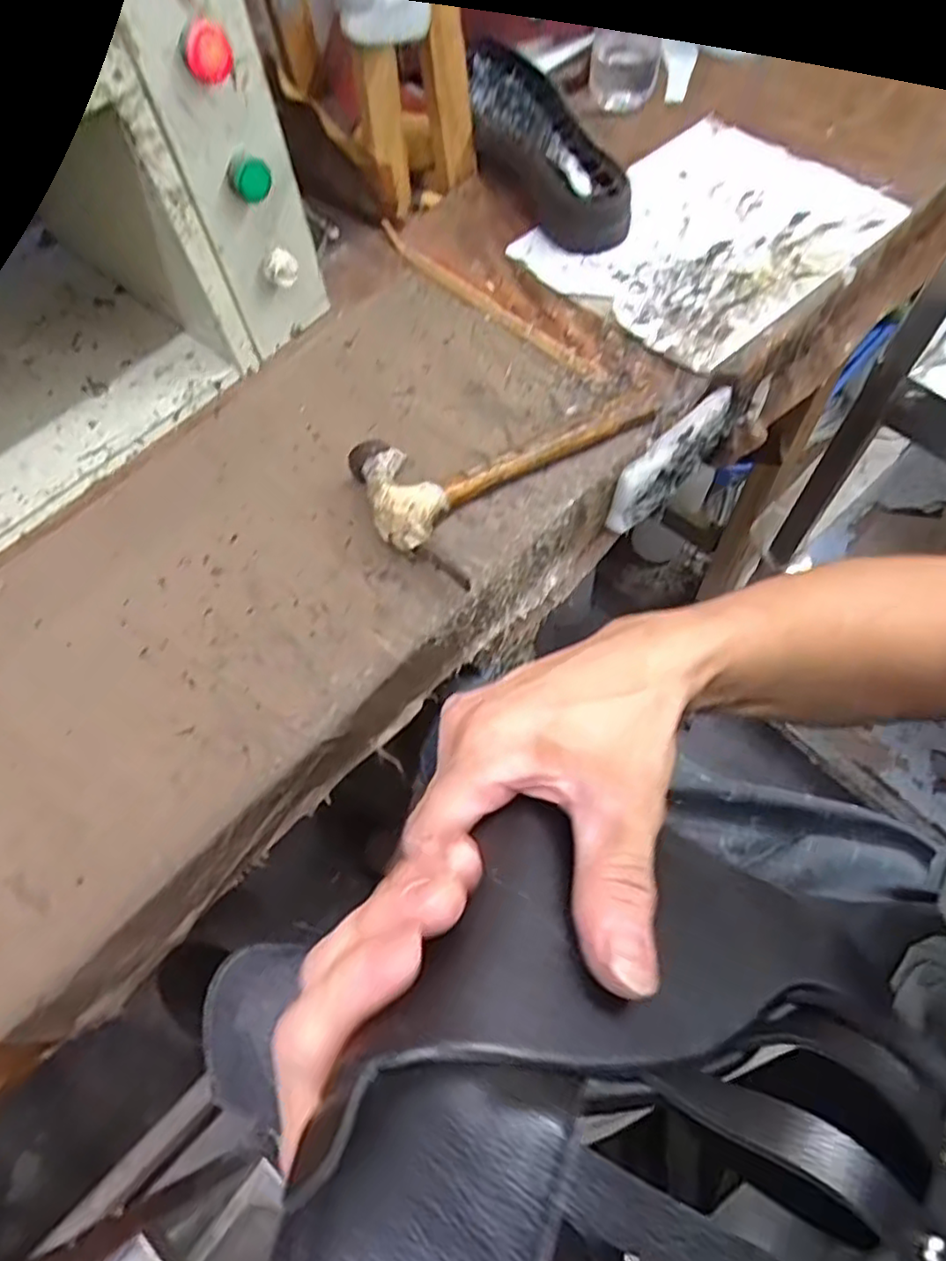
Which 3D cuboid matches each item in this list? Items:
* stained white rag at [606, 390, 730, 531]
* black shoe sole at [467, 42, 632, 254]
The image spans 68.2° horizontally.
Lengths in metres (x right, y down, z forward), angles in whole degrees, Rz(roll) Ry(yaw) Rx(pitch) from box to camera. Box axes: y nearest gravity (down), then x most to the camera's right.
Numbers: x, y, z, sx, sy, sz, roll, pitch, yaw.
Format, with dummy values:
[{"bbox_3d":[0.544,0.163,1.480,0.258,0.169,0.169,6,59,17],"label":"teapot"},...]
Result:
[{"bbox_3d":[0.166,-0.141,0.585,0.138,0.062,0.024,-46,69,6],"label":"stained white rag"},{"bbox_3d":[0.060,-0.466,0.672,0.093,0.067,0.243,-29,66,-12],"label":"black shoe sole"}]

